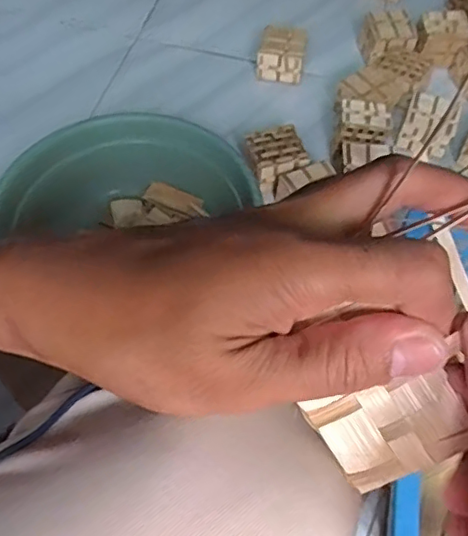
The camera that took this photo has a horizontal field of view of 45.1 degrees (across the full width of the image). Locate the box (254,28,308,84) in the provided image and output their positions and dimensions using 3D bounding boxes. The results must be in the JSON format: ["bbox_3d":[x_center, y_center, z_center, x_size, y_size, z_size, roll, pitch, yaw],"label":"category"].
[{"bbox_3d":[0.074,-0.329,0.881,0.071,0.064,0.064,9,58,3],"label":"box"}]

